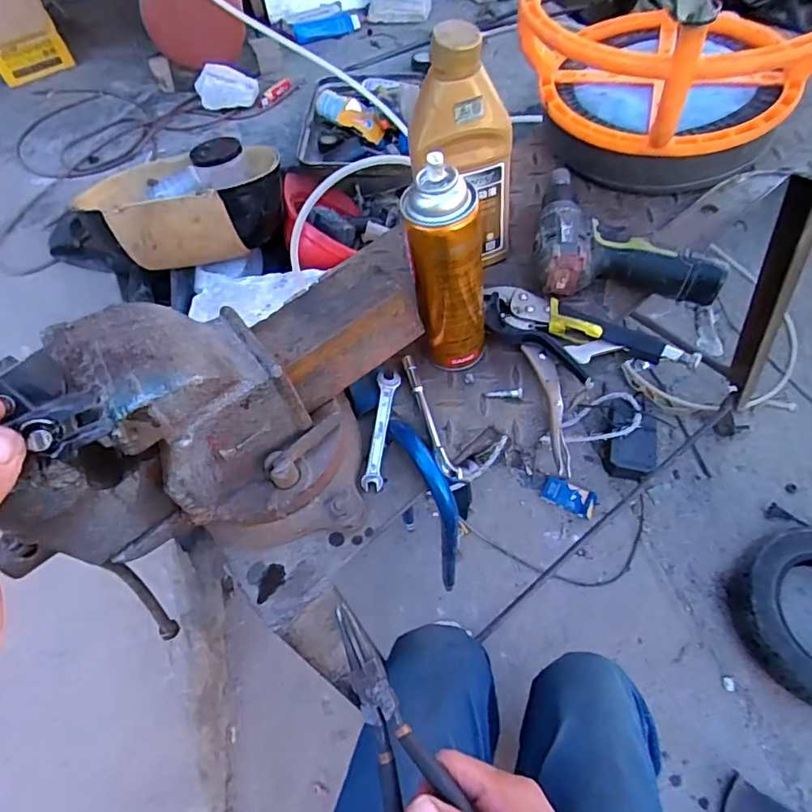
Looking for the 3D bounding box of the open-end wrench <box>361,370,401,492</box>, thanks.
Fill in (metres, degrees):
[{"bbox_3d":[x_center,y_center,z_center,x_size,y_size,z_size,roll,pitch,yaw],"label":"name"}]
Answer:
[{"bbox_3d":[-0.023,0.021,0.489,0.020,0.005,0.114,10,68,-2],"label":"open-end wrench"}]

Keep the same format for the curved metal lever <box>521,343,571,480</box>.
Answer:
[{"bbox_3d":[0.132,-0.003,0.480,0.023,0.006,0.136,-20,59,18],"label":"curved metal lever"}]

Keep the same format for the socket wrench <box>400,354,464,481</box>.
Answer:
[{"bbox_3d":[0.020,0.009,0.497,0.017,0.015,0.135,-19,59,-7],"label":"socket wrench"}]

